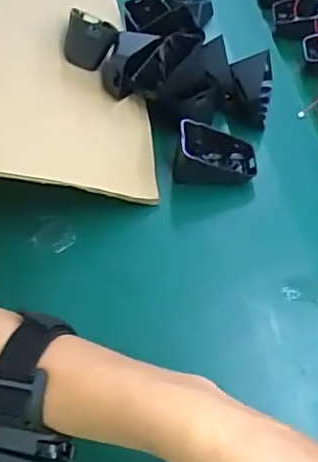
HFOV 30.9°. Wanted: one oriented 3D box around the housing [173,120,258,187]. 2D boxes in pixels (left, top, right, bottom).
[{"bbox_3d":[0.048,-0.065,0.484,0.069,0.038,0.045,1,54,0],"label":"housing"}]

